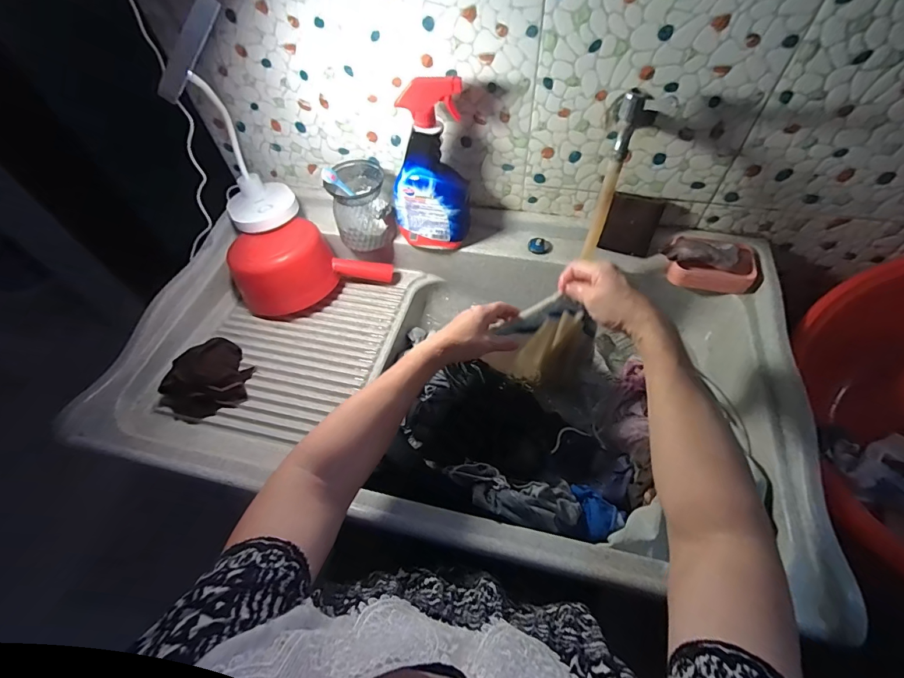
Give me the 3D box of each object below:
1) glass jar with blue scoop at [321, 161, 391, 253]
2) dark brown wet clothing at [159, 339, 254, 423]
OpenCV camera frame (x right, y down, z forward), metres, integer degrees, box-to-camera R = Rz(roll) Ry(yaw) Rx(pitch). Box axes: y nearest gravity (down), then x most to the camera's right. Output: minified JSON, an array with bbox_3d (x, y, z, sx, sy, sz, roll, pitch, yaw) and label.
[{"bbox_3d":[-0.164,-0.238,0.741,0.097,0.116,0.103,-18,57,-8],"label":"glass jar with blue scoop"},{"bbox_3d":[-0.380,0.068,0.638,0.118,0.049,0.131,35,65,24],"label":"dark brown wet clothing"}]

